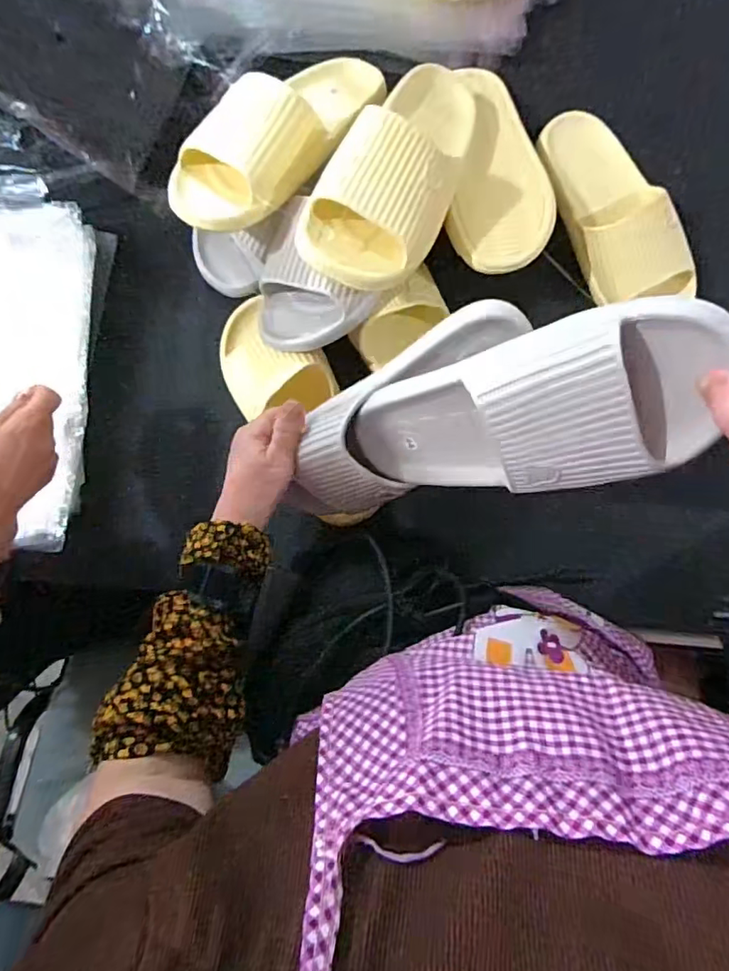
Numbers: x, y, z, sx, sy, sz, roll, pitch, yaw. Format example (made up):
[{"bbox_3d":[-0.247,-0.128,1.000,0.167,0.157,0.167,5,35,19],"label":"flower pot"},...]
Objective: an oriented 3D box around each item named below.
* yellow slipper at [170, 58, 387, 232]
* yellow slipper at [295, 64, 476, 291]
[{"bbox_3d":[-0.072,-0.338,0.495,0.102,0.070,0.261,34,67,4],"label":"yellow slipper"},{"bbox_3d":[0.036,-0.281,0.474,0.099,0.079,0.253,25,67,4],"label":"yellow slipper"}]

